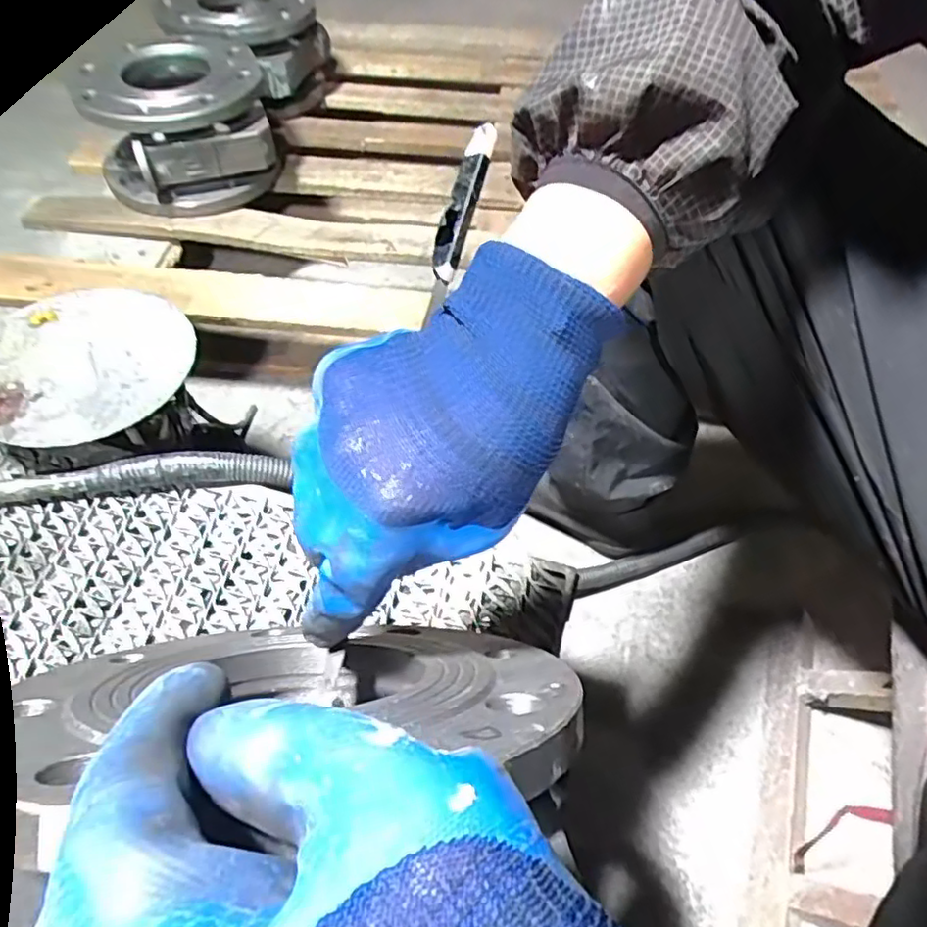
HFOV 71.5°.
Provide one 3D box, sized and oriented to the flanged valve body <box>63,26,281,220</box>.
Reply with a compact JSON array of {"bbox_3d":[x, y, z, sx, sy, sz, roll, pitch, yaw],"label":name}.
[{"bbox_3d":[-0.336,-0.399,0.755,0.206,0.148,0.184,-12,56,-12],"label":"flanged valve body"}]

